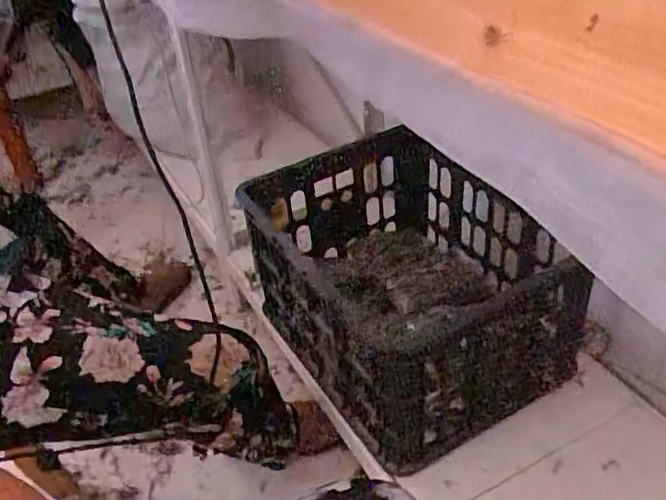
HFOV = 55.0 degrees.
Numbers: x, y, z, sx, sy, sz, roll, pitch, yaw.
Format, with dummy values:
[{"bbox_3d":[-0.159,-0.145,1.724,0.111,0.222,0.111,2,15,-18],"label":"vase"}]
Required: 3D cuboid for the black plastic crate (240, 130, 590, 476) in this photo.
[{"bbox_3d":[0.107,0.041,1.018,0.375,0.225,0.486,-25,42,-21],"label":"black plastic crate"}]

